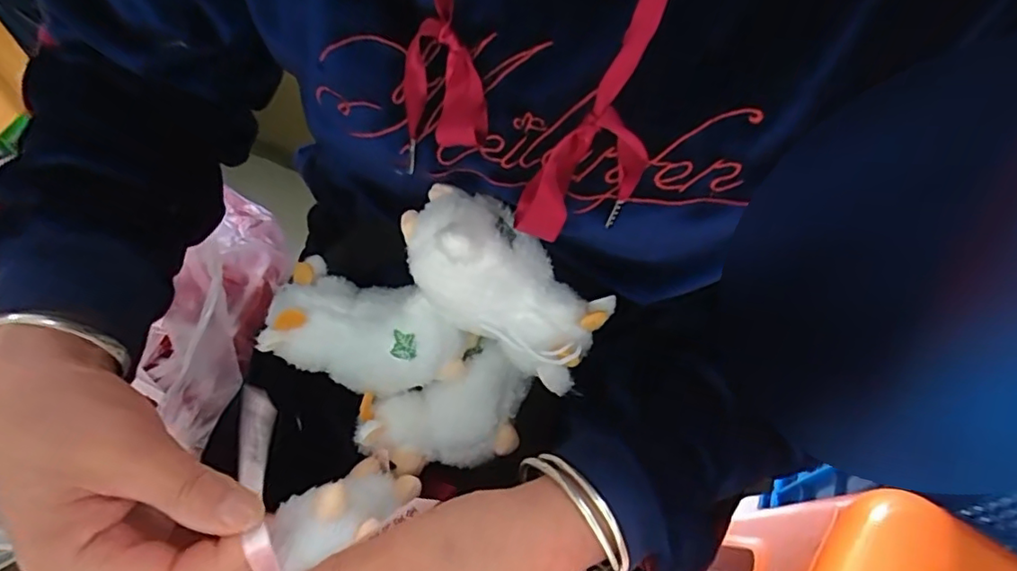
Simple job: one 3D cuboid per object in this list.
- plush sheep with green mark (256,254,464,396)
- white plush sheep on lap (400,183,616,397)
[{"bbox_3d":[-0.085,0.023,0.342,0.113,0.055,0.059,13,57,5],"label":"plush sheep with green mark"},{"bbox_3d":[-0.003,0.000,0.312,0.118,0.054,0.051,41,55,-24],"label":"white plush sheep on lap"}]

